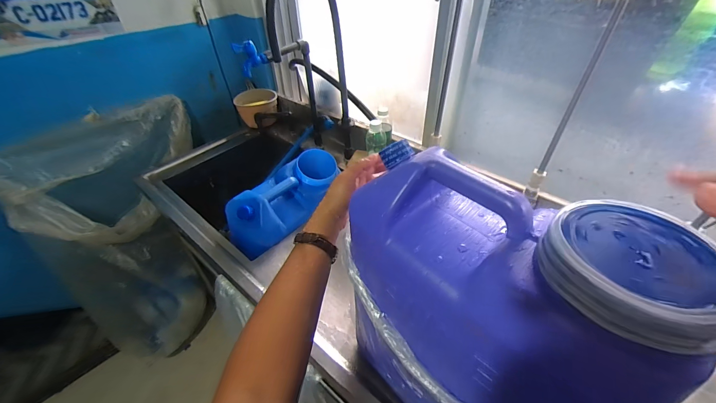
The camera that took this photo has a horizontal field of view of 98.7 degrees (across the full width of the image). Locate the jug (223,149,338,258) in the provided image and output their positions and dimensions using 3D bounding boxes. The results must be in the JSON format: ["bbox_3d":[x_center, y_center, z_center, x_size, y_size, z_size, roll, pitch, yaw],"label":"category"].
[{"bbox_3d":[-0.202,-0.013,0.845,0.148,0.137,0.339,24,47,26],"label":"jug"}]

